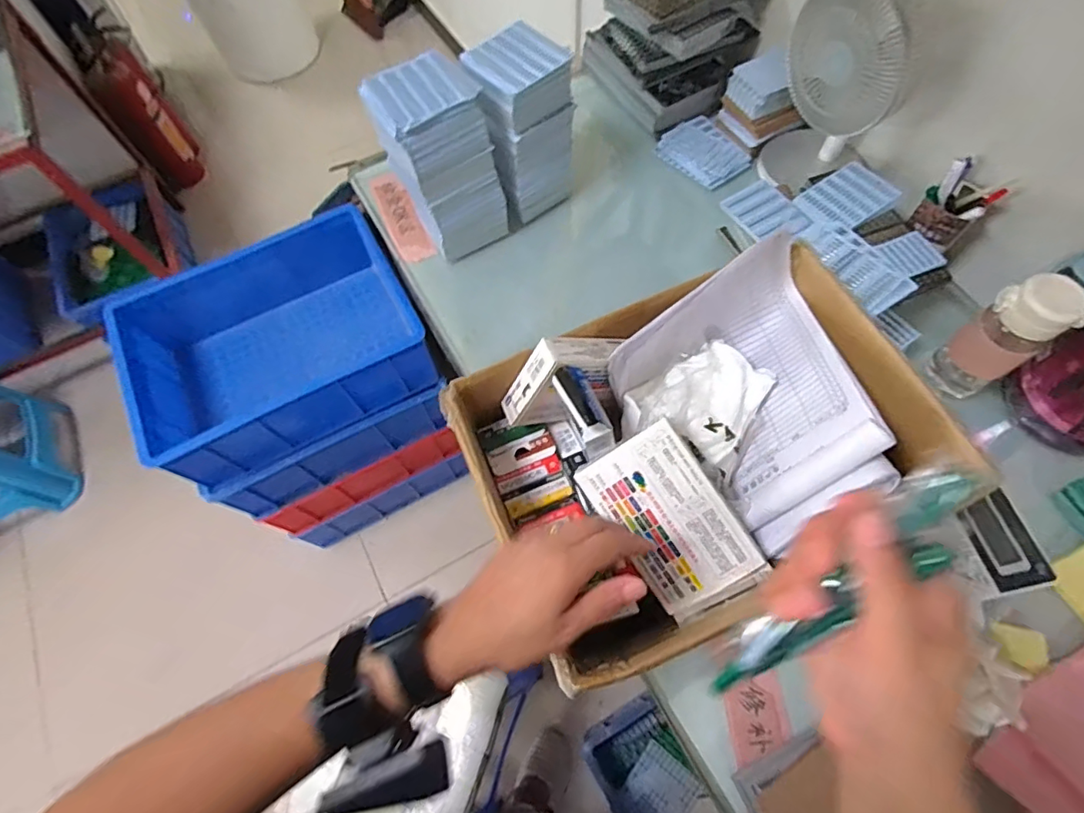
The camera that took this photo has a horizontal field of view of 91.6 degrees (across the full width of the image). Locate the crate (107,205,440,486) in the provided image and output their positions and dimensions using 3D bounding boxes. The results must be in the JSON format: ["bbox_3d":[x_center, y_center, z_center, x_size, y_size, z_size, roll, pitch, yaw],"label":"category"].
[{"bbox_3d":[-0.499,-0.114,0.988,0.483,0.177,0.374,-26,67,-9],"label":"crate"}]

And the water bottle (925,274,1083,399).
[{"bbox_3d":[0.565,-0.075,0.644,0.086,0.202,0.078,-14,65,-4],"label":"water bottle"}]

